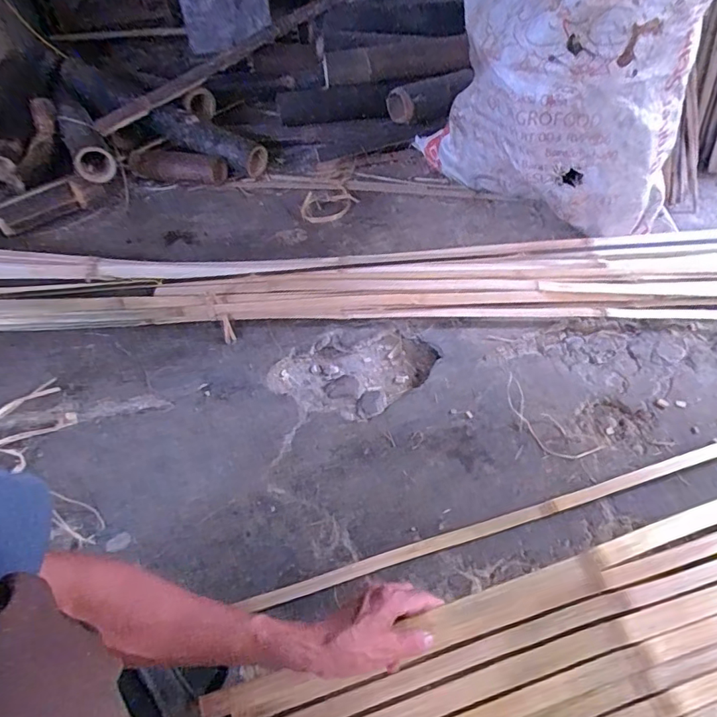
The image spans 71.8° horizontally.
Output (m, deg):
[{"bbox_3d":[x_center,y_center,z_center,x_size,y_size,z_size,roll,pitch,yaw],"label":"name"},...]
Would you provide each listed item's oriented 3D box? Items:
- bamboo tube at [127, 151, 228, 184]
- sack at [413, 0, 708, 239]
[{"bbox_3d":[-0.407,-0.430,1.122,0.237,0.059,0.067,10,55,11],"label":"bamboo tube"},{"bbox_3d":[0.352,-0.525,0.791,0.321,0.627,0.348,-13,54,-6],"label":"sack"}]

